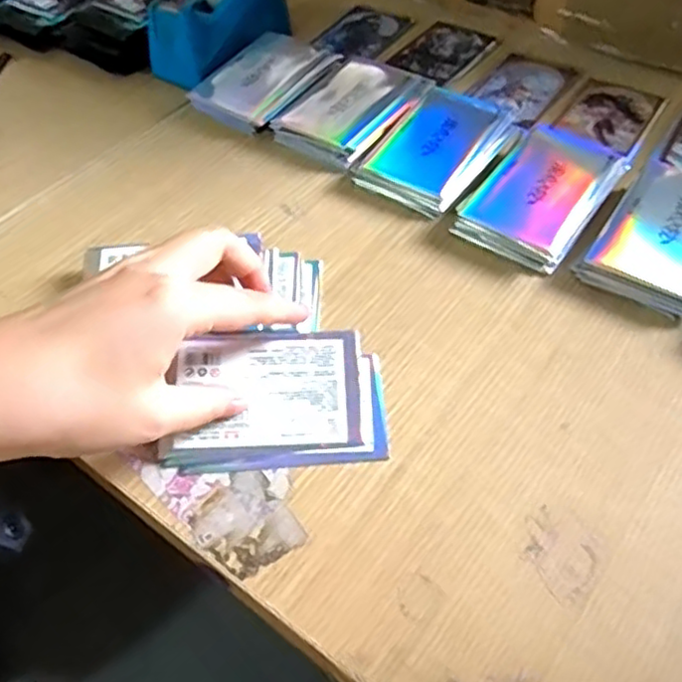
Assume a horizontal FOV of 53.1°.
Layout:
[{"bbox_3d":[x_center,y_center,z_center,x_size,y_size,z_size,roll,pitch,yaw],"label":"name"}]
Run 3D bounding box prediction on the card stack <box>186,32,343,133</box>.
[{"bbox_3d":[-0.053,-0.192,0.505,0.074,0.018,0.111,30,59,25],"label":"card stack"}]

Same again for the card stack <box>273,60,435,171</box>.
[{"bbox_3d":[0.007,-0.155,0.466,0.074,0.019,0.091,28,58,25],"label":"card stack"}]

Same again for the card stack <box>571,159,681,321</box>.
[{"bbox_3d":[0.182,-0.059,0.378,0.065,0.023,0.094,28,58,24],"label":"card stack"}]

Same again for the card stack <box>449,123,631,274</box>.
[{"bbox_3d":[0.118,-0.086,0.404,0.065,0.022,0.097,31,59,26],"label":"card stack"}]

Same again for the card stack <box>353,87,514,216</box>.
[{"bbox_3d":[0.059,-0.120,0.435,0.069,0.020,0.101,29,59,25],"label":"card stack"}]

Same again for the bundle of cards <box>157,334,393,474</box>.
[{"bbox_3d":[-0.030,0.027,0.322,0.099,0.021,0.065,-5,51,0],"label":"bundle of cards"}]

